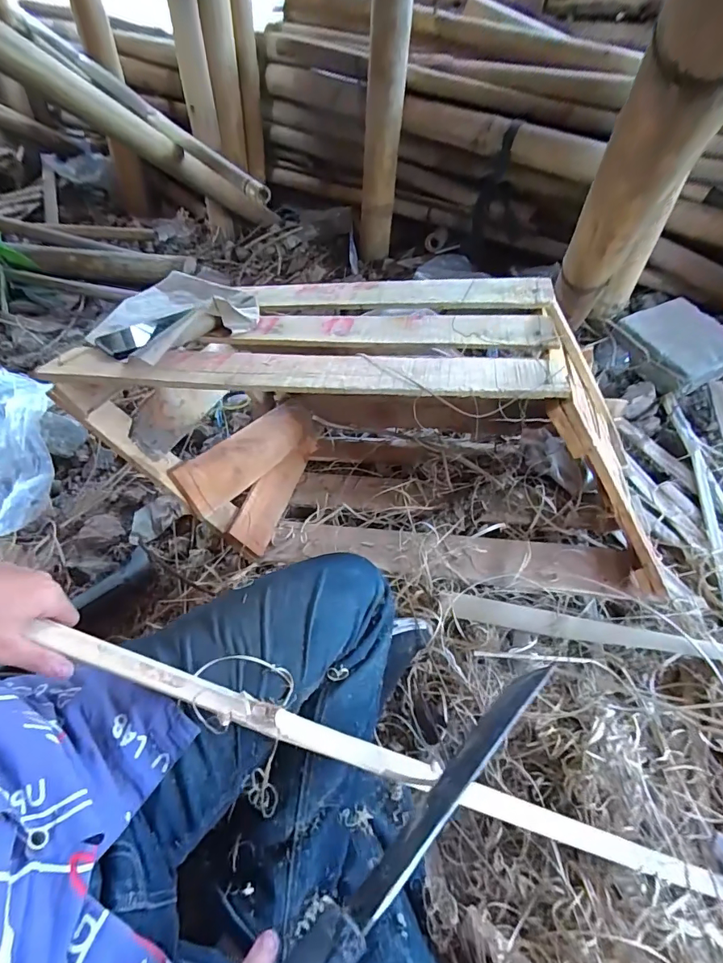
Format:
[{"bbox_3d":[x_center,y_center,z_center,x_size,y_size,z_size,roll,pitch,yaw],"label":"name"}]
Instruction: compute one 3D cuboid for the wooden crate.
[{"bbox_3d":[0.032,-0.088,0.668,0.785,0.348,0.350,9,53,7],"label":"wooden crate"}]

